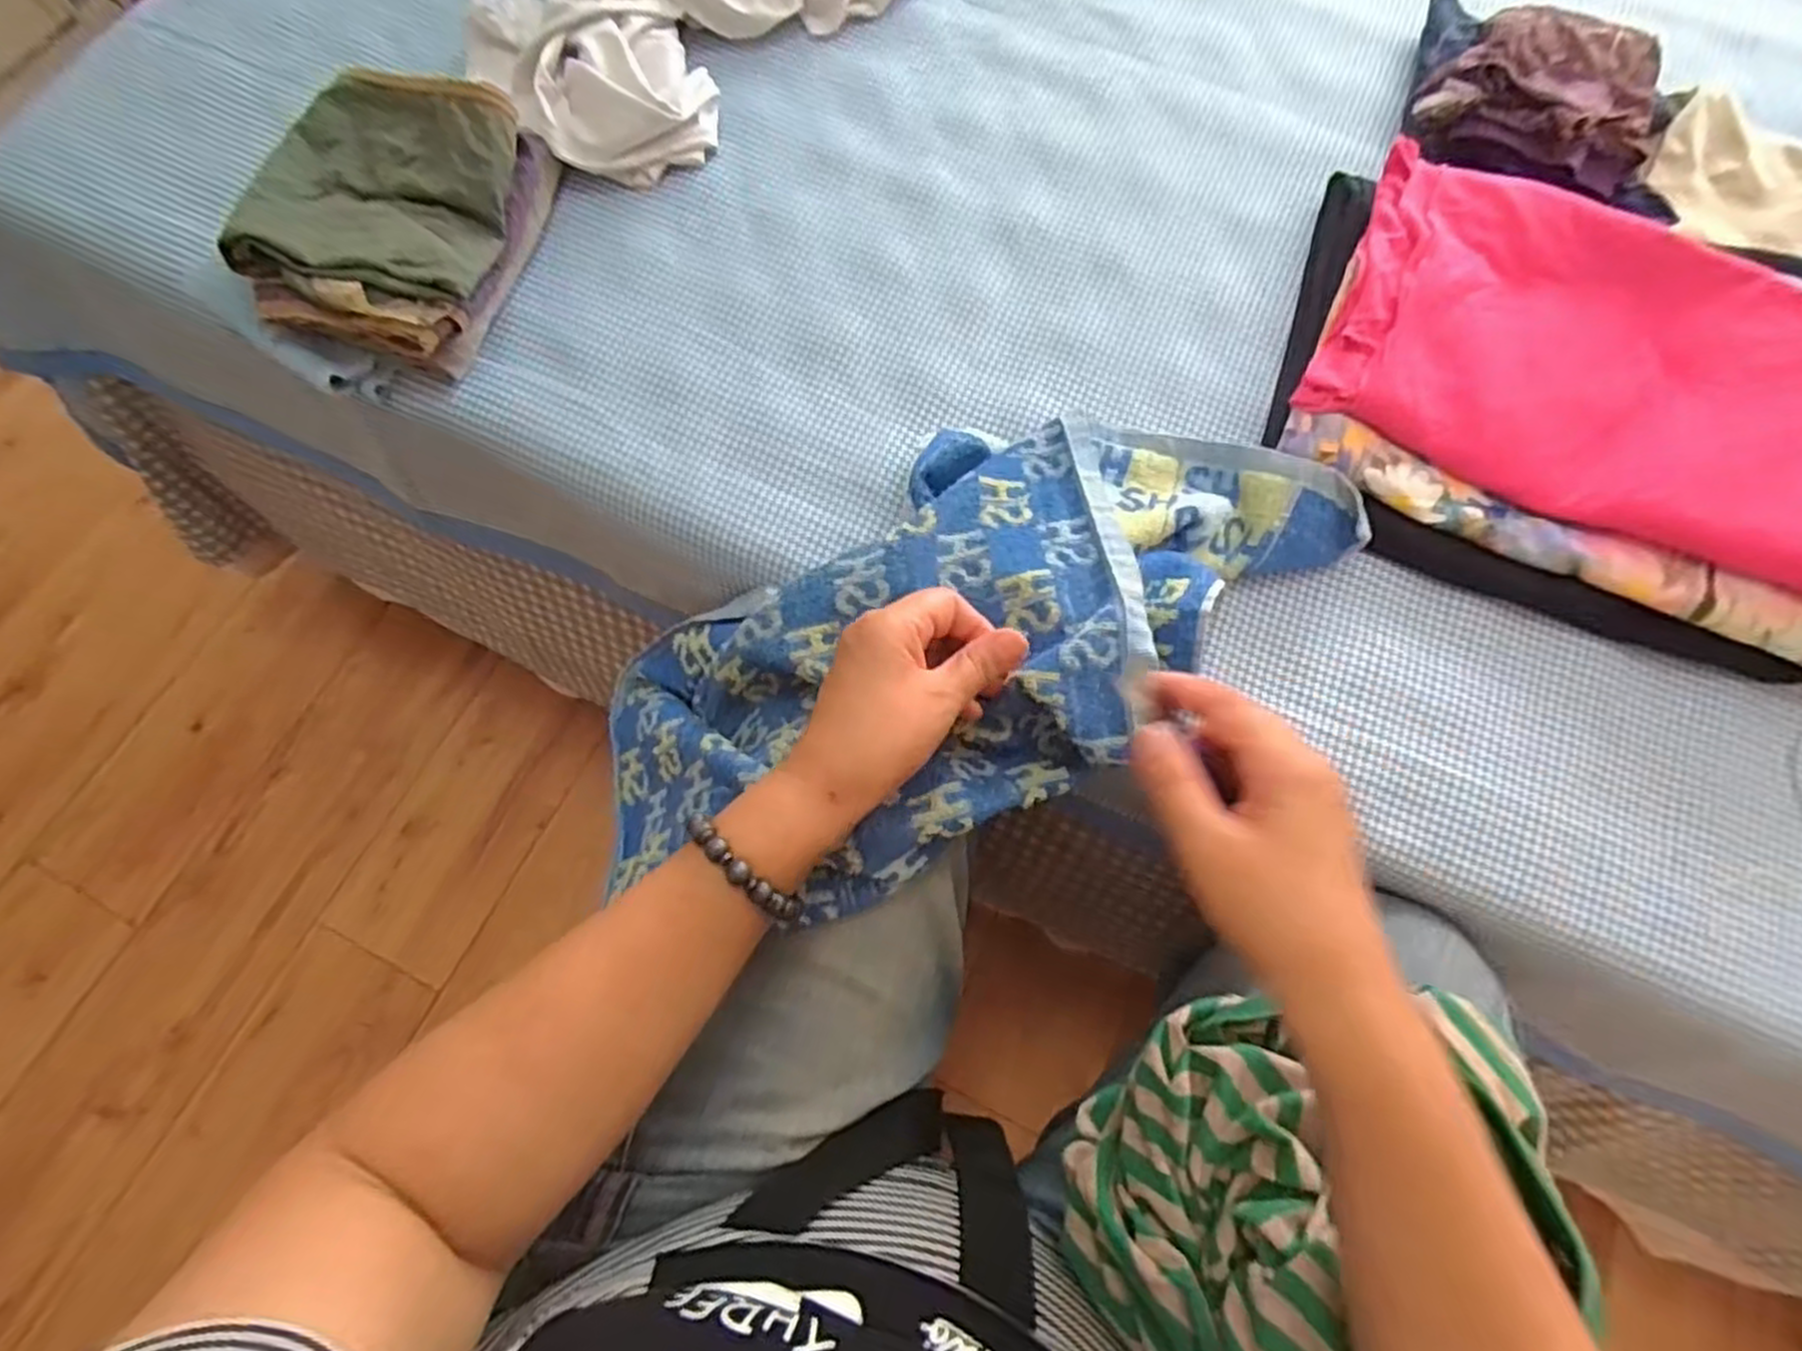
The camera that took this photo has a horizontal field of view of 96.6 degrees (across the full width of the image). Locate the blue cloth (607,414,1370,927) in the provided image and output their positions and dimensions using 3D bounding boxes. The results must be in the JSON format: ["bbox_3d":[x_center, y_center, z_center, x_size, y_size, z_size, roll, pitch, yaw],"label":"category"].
[{"bbox_3d":[0.030,-0.015,0.434,0.438,0.083,0.198,-25,72,2],"label":"blue cloth"}]

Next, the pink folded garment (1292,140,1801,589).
[{"bbox_3d":[0.398,-0.166,0.439,0.315,0.052,0.182,25,73,9],"label":"pink folded garment"}]

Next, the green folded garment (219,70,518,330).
[{"bbox_3d":[-0.289,-0.271,0.453,0.116,0.035,0.139,7,71,2],"label":"green folded garment"}]

